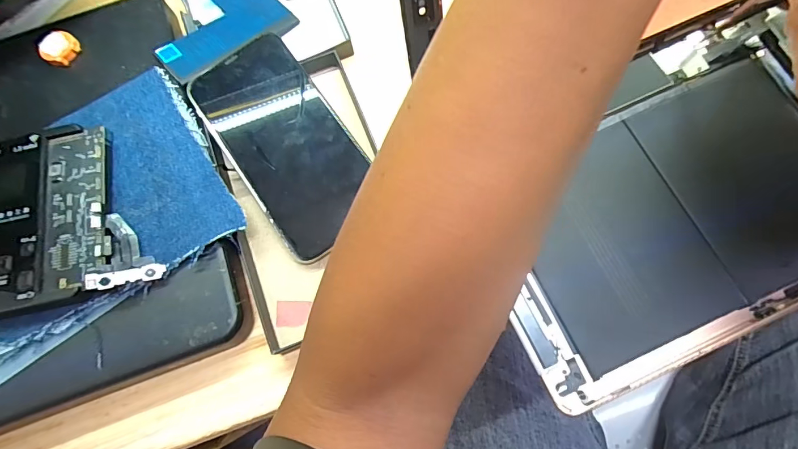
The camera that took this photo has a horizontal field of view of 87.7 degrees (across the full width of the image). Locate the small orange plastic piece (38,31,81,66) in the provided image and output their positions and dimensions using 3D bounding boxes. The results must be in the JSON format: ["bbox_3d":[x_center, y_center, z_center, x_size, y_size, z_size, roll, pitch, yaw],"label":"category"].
[{"bbox_3d":[-0.226,-0.117,0.276,0.021,0.007,0.024,23,78,10],"label":"small orange plastic piece"}]

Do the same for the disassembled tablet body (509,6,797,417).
[{"bbox_3d":[0.155,-0.015,0.243,0.220,0.008,0.164,-24,75,-3],"label":"disassembled tablet body"}]

